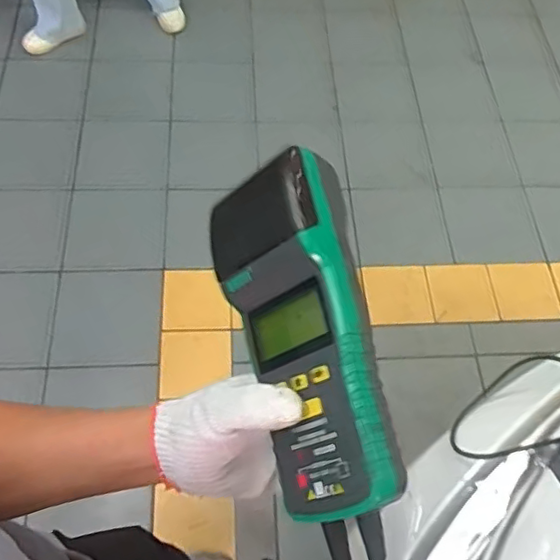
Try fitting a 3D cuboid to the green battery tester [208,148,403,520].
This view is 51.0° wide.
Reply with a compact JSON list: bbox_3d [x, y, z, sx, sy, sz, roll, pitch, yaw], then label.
[{"bbox_3d":[0.017,0.031,0.387,0.101,0.055,0.233,-26,67,30],"label":"green battery tester"}]

